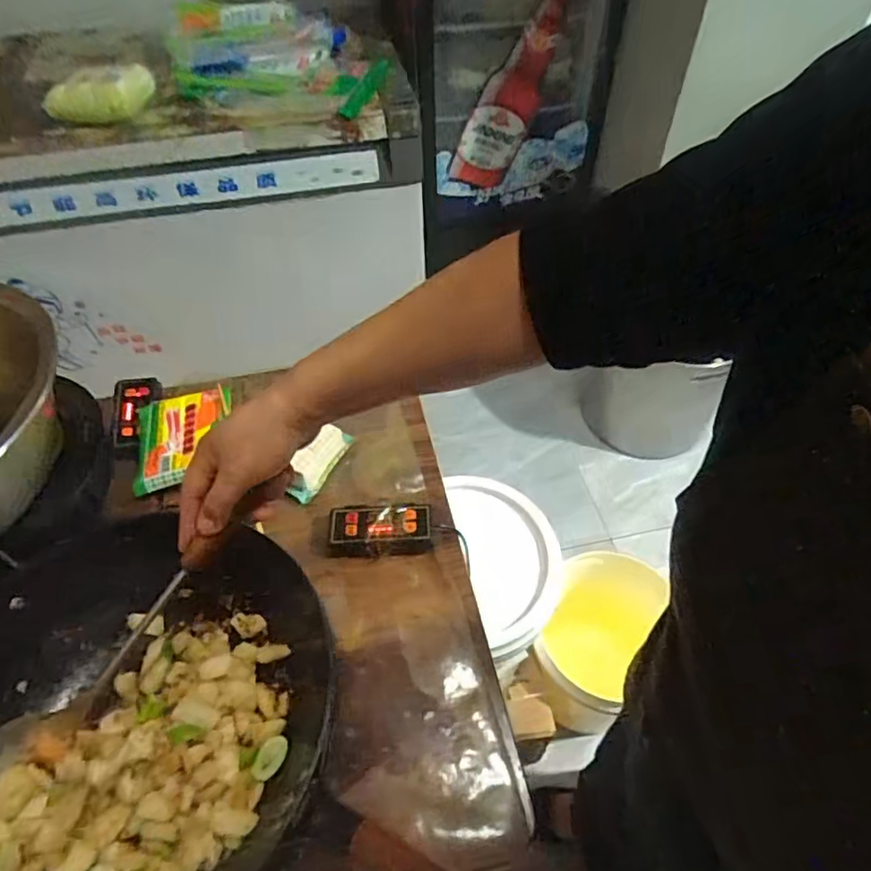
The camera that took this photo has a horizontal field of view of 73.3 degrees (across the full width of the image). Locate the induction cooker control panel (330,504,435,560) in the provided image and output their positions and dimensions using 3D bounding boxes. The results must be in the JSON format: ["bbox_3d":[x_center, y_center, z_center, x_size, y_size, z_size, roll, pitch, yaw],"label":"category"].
[{"bbox_3d":[-0.067,0.118,0.723,0.123,0.030,0.062,-3,51,-1],"label":"induction cooker control panel"}]

